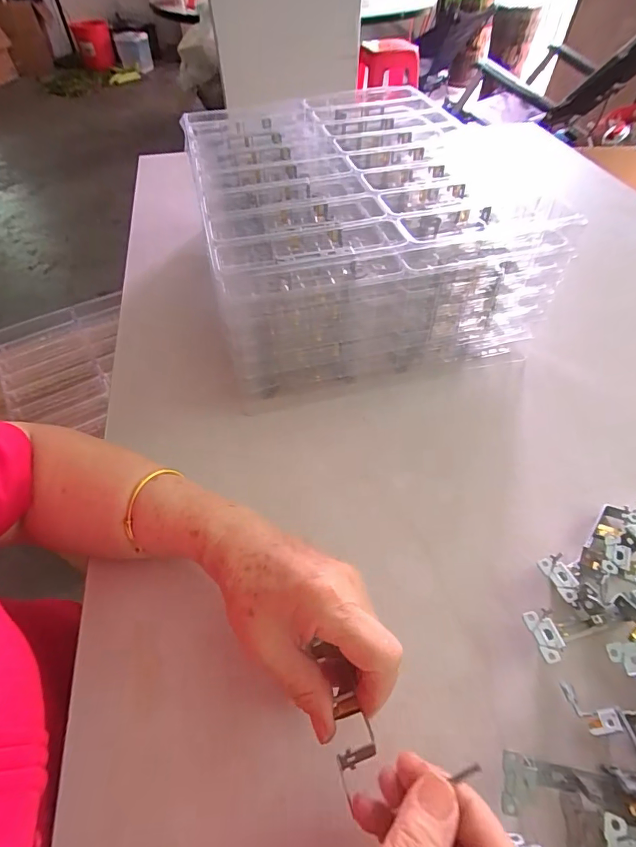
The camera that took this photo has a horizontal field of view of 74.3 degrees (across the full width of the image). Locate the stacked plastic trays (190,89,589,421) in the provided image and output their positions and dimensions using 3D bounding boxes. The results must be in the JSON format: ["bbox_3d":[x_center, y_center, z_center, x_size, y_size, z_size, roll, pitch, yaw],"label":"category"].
[{"bbox_3d":[0.041,-0.254,0.541,0.340,0.161,0.411,-10,52,-8],"label":"stacked plastic trays"}]

